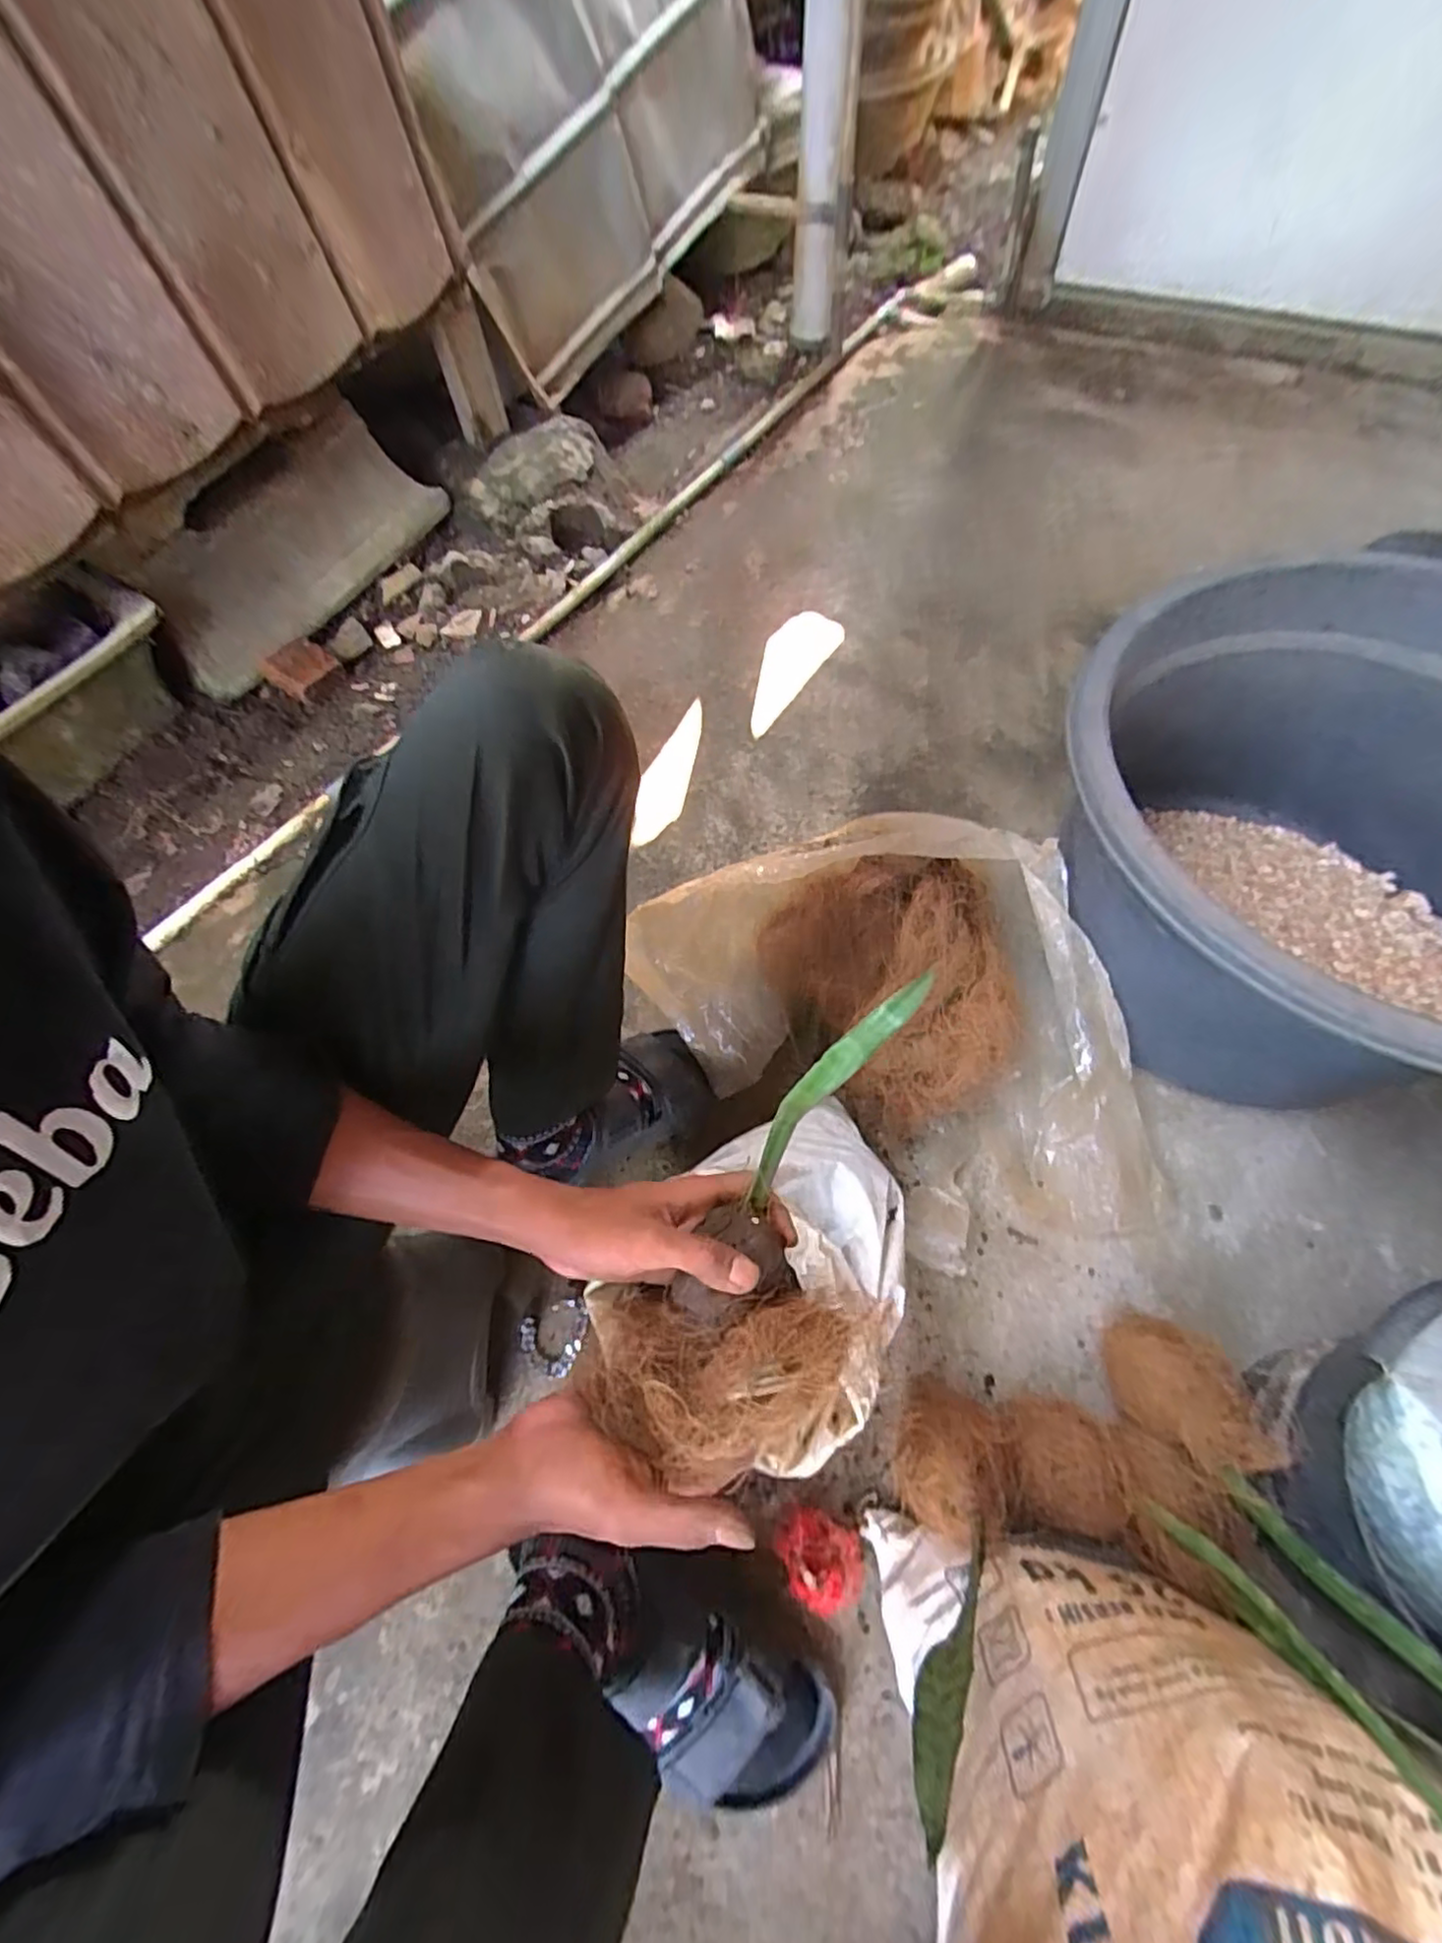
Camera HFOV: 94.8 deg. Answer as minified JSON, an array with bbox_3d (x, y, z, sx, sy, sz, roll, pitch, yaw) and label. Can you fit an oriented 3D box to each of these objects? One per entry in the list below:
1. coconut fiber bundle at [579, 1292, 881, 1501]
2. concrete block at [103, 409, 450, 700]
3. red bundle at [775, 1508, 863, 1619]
[{"bbox_3d":[0.003,0.212,0.346,0.148,0.076,0.080,0,64,4],"label":"coconut fiber bundle"},{"bbox_3d":[-0.617,-0.628,0.967,0.134,0.179,0.473,37,71,19],"label":"concrete block"},{"bbox_3d":[0.080,0.457,0.517,0.055,0.042,0.066,-41,69,-15],"label":"red bundle"}]

